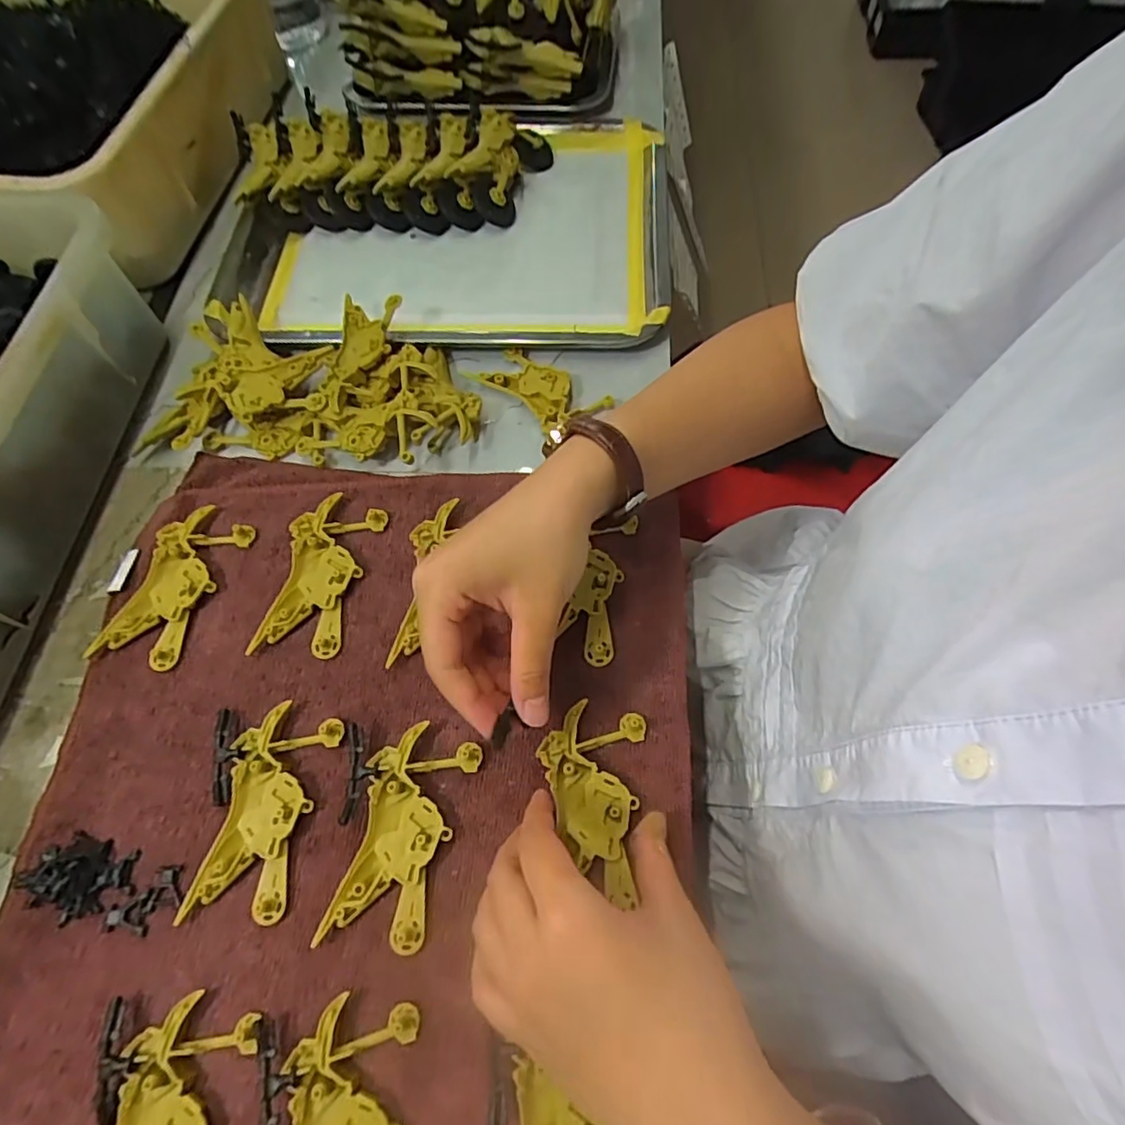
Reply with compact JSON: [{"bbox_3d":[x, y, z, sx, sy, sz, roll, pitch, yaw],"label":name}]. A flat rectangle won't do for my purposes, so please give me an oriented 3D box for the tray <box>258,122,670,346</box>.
[{"bbox_3d":[-0.079,-0.267,0.496,0.332,0.032,0.247,0,65,2],"label":"tray"}]

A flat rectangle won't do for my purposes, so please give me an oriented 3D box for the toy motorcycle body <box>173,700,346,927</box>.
[{"bbox_3d":[-0.152,0.128,0.303,0.048,0.009,0.101,10,65,7],"label":"toy motorcycle body"}]

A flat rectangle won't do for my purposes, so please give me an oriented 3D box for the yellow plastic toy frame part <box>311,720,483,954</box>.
[{"bbox_3d":[-0.079,0.134,0.297,0.049,0.007,0.098,14,66,9],"label":"yellow plastic toy frame part"}]

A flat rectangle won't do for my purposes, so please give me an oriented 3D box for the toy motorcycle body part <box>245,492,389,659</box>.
[{"bbox_3d":[-0.146,0.009,0.358,0.049,0.011,0.101,11,66,7],"label":"toy motorcycle body part"}]

